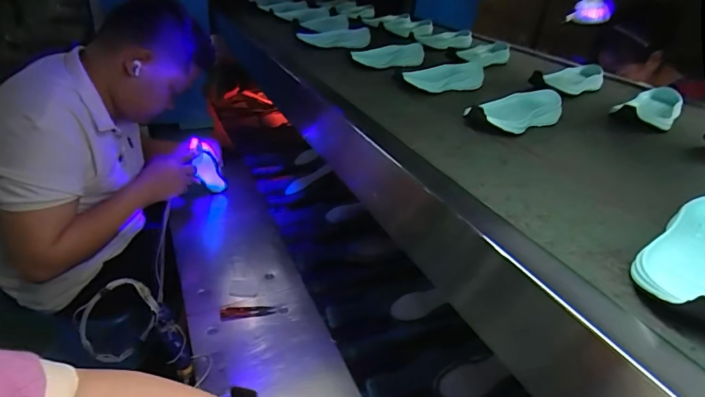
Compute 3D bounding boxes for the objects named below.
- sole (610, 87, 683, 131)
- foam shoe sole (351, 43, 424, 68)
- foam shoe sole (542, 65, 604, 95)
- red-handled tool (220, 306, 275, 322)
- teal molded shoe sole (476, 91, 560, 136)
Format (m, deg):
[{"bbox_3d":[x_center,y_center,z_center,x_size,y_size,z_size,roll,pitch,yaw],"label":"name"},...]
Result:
[{"bbox_3d":[0.512,-0.156,0.738,0.086,0.047,0.184,26,29,33],"label":"sole"},{"bbox_3d":[0.083,-0.311,0.924,0.176,0.034,0.054,-12,36,-28],"label":"foam shoe sole"},{"bbox_3d":[0.464,-0.249,0.895,0.089,0.041,0.159,28,37,32],"label":"foam shoe sole"},{"bbox_3d":[-0.200,0.216,0.817,0.100,0.007,0.027,1,31,-9],"label":"red-handled tool"},{"bbox_3d":[0.249,-0.135,0.653,0.185,0.049,0.078,-11,31,-37],"label":"teal molded shoe sole"}]

